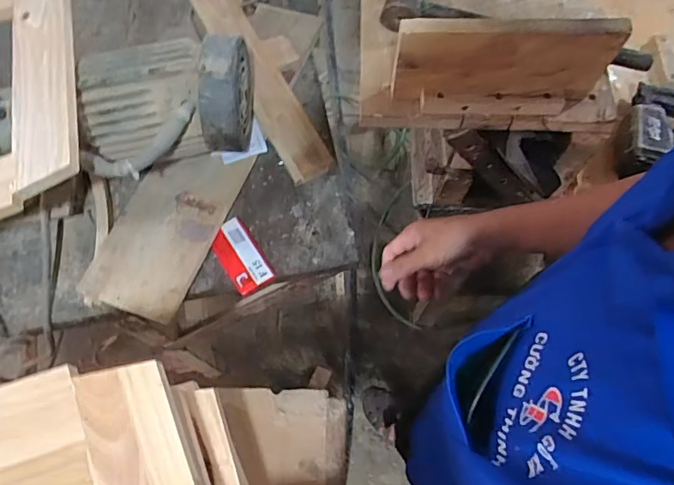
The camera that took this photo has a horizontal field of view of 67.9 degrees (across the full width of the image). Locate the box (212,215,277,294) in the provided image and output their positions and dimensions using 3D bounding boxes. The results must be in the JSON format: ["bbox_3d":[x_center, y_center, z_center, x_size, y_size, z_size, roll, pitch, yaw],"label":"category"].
[{"bbox_3d":[-0.161,0.020,0.836,0.066,0.020,0.127,-32,71,-12],"label":"box"}]

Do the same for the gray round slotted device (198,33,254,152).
[{"bbox_3d":[-0.167,-0.229,0.778,0.059,0.150,0.154,4,67,2],"label":"gray round slotted device"}]

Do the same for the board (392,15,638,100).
[{"bbox_3d":[0.182,-0.201,0.547,0.232,0.095,0.025,-1,67,0],"label":"board"}]

